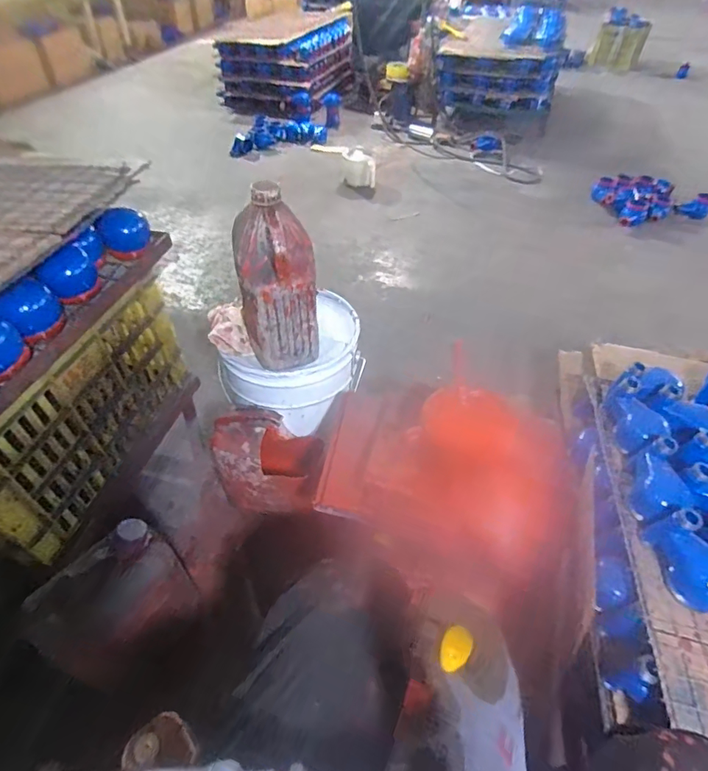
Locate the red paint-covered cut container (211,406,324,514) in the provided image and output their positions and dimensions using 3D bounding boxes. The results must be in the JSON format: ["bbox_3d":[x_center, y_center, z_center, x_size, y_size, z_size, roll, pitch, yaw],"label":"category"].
[{"bbox_3d":[-0.167,0.143,0.926,0.193,0.224,0.131,-7,46,-9],"label":"red paint-covered cut container"}]

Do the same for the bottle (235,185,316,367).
[{"bbox_3d":[-0.129,-0.171,0.796,0.130,0.296,0.114,-6,46,-7],"label":"bottle"}]

